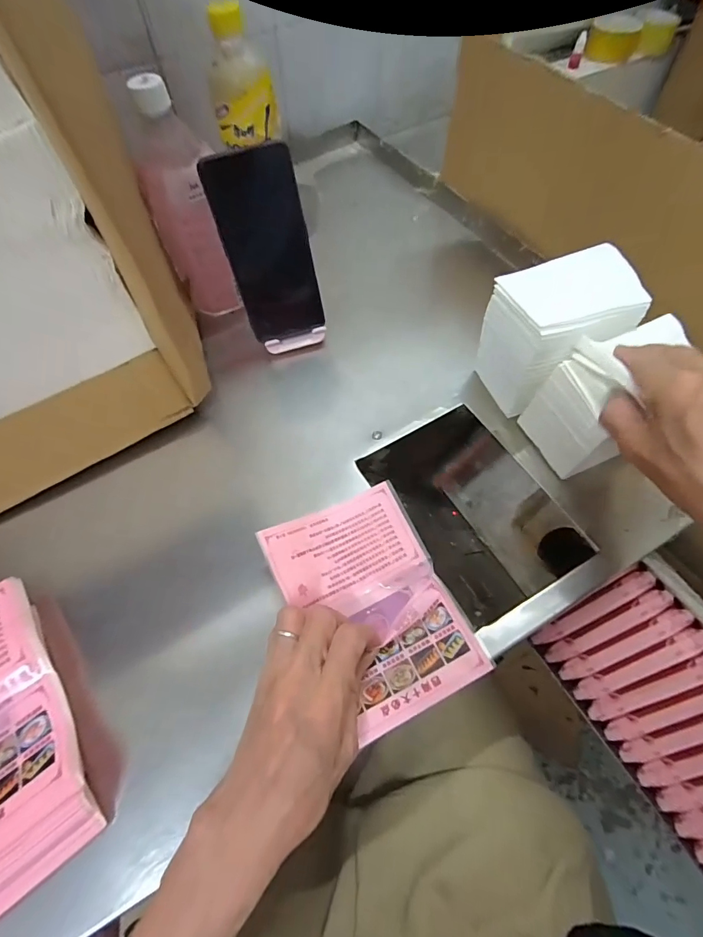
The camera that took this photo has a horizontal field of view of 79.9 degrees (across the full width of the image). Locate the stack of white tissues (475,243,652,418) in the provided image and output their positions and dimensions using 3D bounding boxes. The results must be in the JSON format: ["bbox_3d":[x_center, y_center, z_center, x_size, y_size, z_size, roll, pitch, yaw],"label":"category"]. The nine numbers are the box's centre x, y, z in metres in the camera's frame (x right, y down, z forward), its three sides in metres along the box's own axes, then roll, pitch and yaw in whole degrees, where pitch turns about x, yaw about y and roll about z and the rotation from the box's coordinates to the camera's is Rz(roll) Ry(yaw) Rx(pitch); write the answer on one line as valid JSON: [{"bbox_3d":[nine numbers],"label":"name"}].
[{"bbox_3d":[0.174,-0.113,0.366,0.113,0.100,0.080,-19,61,-7],"label":"stack of white tissues"}]

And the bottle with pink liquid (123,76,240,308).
[{"bbox_3d":[-0.160,-0.251,0.415,0.066,0.186,0.062,-9,60,-2],"label":"bottle with pink liquid"}]

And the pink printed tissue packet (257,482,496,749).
[{"bbox_3d":[0.015,0.093,0.309,0.110,0.032,0.158,-24,62,-11],"label":"pink printed tissue packet"}]

